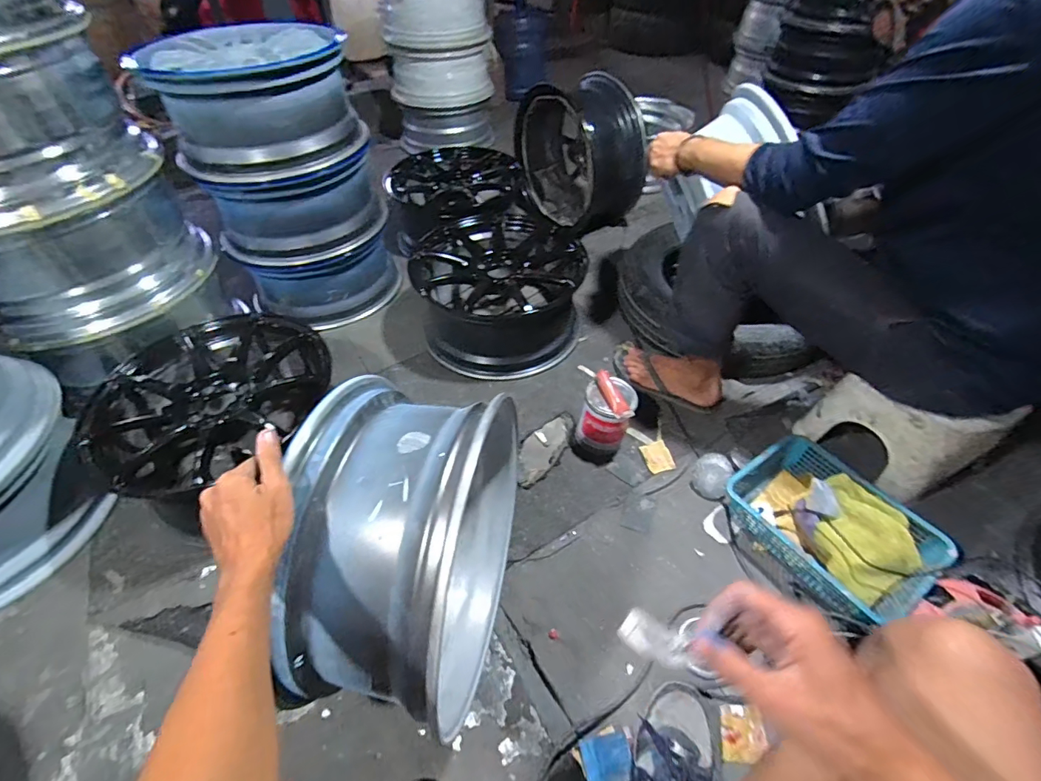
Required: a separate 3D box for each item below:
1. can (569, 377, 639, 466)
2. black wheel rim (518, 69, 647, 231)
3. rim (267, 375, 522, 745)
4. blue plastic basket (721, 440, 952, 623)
[{"bbox_3d":[0.174,0.060,0.991,0.108,0.141,0.117,-1,49,1],"label":"can"},{"bbox_3d":[0.155,-0.762,1.486,0.228,0.402,0.455,-26,53,-20],"label":"black wheel rim"},{"bbox_3d":[-0.139,0.206,0.658,0.211,0.424,0.390,7,50,8],"label":"rim"},{"bbox_3d":[0.552,0.249,0.862,0.225,0.108,0.307,-25,53,-19],"label":"blue plastic basket"}]

